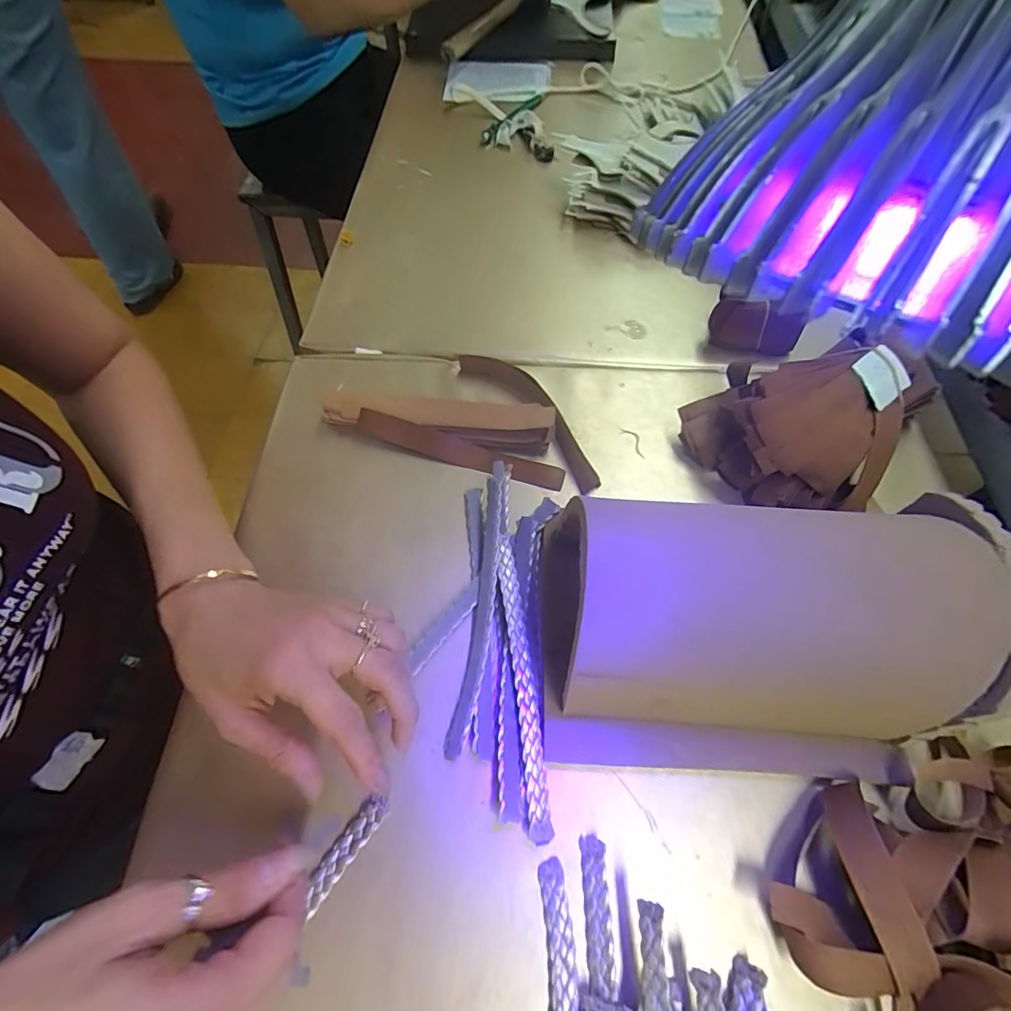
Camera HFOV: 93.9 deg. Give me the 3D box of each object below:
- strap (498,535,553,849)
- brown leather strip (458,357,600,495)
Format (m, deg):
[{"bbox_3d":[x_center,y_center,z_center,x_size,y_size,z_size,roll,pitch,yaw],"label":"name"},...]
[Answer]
[{"bbox_3d":[0.010,0.101,0.286,0.016,0.014,0.170,-6,63,-3],"label":"strap"},{"bbox_3d":[0.020,-0.075,0.372,0.031,0.023,0.156,-33,67,-16],"label":"brown leather strip"}]

